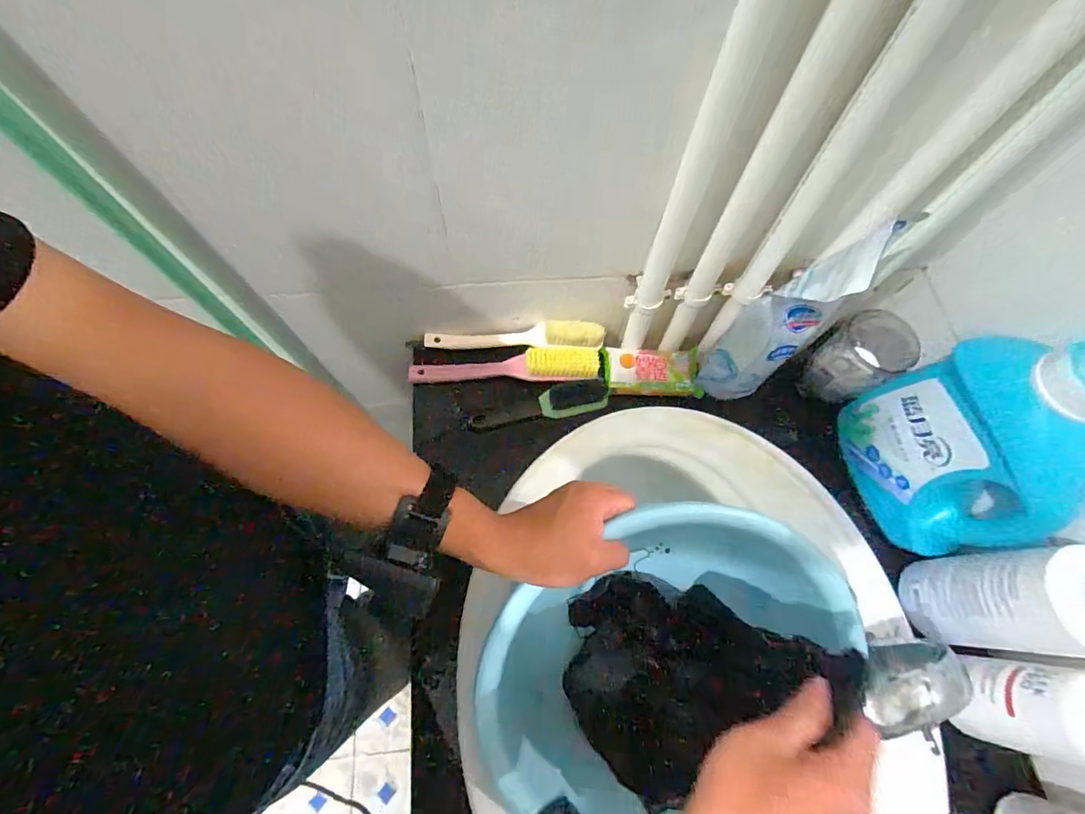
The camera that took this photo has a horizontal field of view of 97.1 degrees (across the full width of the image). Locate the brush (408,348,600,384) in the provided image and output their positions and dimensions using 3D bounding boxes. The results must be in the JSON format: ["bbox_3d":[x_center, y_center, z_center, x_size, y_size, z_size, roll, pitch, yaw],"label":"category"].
[{"bbox_3d":[-0.045,-0.051,0.570,0.224,0.033,0.037,1,68,-2],"label":"brush"}]

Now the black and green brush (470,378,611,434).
[{"bbox_3d":[-0.004,-0.002,0.565,0.162,0.023,0.037,-9,68,-6],"label":"black and green brush"}]

